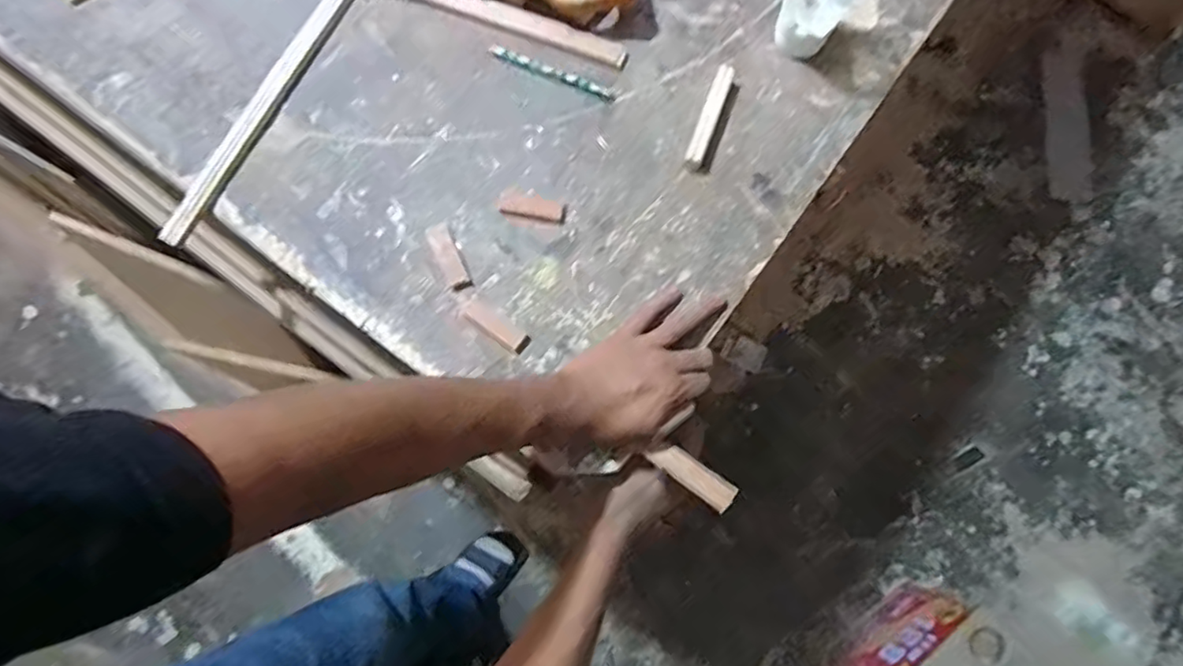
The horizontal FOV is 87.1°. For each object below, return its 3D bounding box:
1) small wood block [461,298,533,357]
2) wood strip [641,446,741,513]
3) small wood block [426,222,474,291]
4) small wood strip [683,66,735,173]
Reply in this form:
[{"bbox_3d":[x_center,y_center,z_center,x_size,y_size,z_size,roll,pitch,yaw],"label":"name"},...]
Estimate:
[{"bbox_3d":[-0.078,-0.005,0.515,0.059,0.004,0.021,36,80,7],"label":"small wood block"},{"bbox_3d":[0.081,0.110,0.486,0.071,0.010,0.025,33,59,5],"label":"wood strip"},{"bbox_3d":[-0.121,-0.065,0.532,0.019,0.004,0.062,-26,79,-6],"label":"small wood block"},{"bbox_3d":[0.105,-0.188,0.551,0.016,0.015,0.100,20,79,4],"label":"small wood strip"}]

